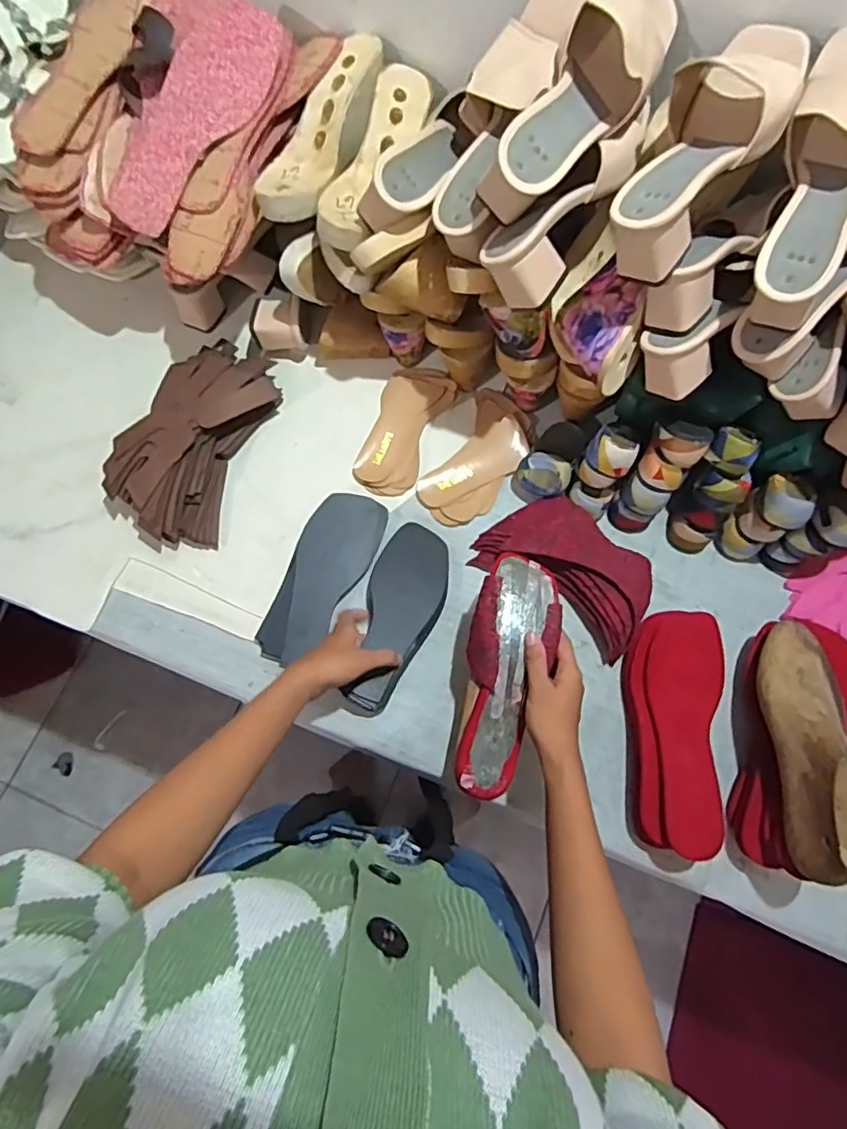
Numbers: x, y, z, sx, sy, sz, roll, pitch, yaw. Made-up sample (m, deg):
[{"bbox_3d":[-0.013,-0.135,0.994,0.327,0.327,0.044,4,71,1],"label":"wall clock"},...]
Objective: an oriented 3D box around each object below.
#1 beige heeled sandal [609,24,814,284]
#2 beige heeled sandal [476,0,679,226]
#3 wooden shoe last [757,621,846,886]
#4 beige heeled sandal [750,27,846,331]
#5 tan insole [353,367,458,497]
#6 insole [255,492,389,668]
[{"bbox_3d":[0.237,-0.350,0.499,0.094,0.090,0.226,30,76,8],"label":"beige heeled sandal"},{"bbox_3d":[0.141,-0.402,0.499,0.079,0.076,0.229,36,89,9],"label":"beige heeled sandal"},{"bbox_3d":[0.373,0.166,0.569,0.072,0.091,0.246,11,56,2],"label":"wooden shoe last"},{"bbox_3d":[0.339,-0.327,0.492,0.086,0.084,0.235,17,95,4],"label":"beige heeled sandal"},{"bbox_3d":[-0.025,-0.176,0.756,0.081,0.015,0.184,23,75,6],"label":"tan insole"},{"bbox_3d":[-0.118,0.015,0.698,0.086,0.018,0.212,20,75,5],"label":"insole"}]

